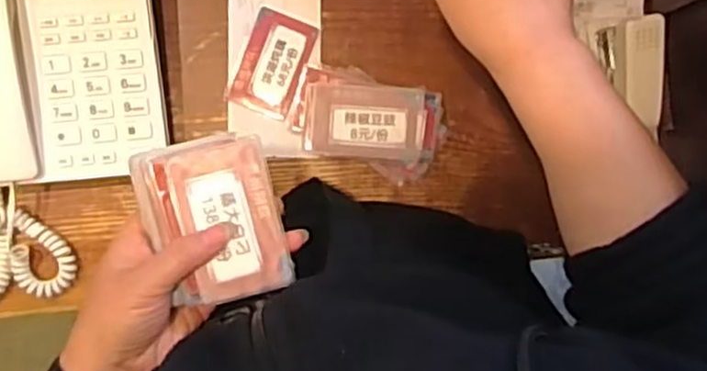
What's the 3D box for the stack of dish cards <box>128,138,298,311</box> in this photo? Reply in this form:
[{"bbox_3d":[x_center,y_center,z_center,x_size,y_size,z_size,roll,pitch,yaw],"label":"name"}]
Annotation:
[{"bbox_3d":[-0.083,0.021,0.438,0.077,0.011,0.098,-15,93,-3],"label":"stack of dish cards"}]

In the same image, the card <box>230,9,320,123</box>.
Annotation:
[{"bbox_3d":[-0.068,-0.103,0.624,0.053,0.004,0.085,21,91,-4],"label":"card"}]

